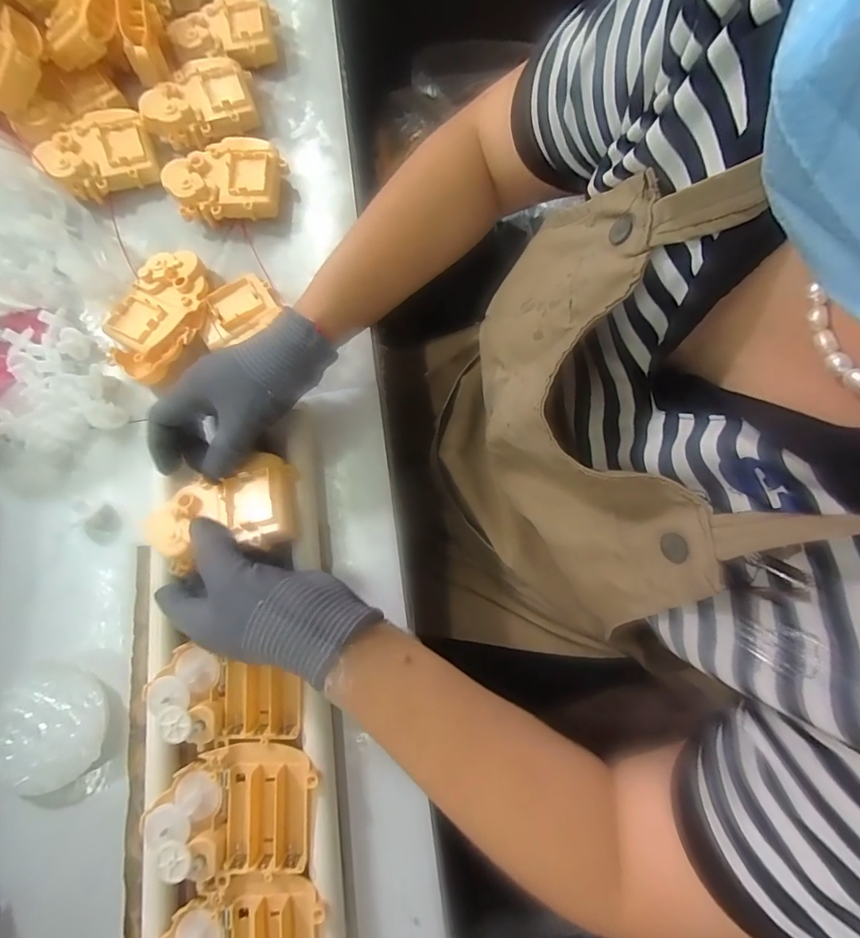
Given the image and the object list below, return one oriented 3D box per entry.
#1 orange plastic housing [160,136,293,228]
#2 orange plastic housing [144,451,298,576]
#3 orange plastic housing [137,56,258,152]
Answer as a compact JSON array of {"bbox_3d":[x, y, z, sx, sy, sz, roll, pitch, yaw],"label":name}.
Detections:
[{"bbox_3d":[-0.181,-0.256,0.422,0.100,0.037,0.070,-3,77,1],"label":"orange plastic housing"},{"bbox_3d":[-0.142,0.029,0.324,0.099,0.021,0.066,-15,77,-2],"label":"orange plastic housing"},{"bbox_3d":[-0.218,-0.342,0.439,0.099,0.036,0.074,-20,77,-3],"label":"orange plastic housing"}]

